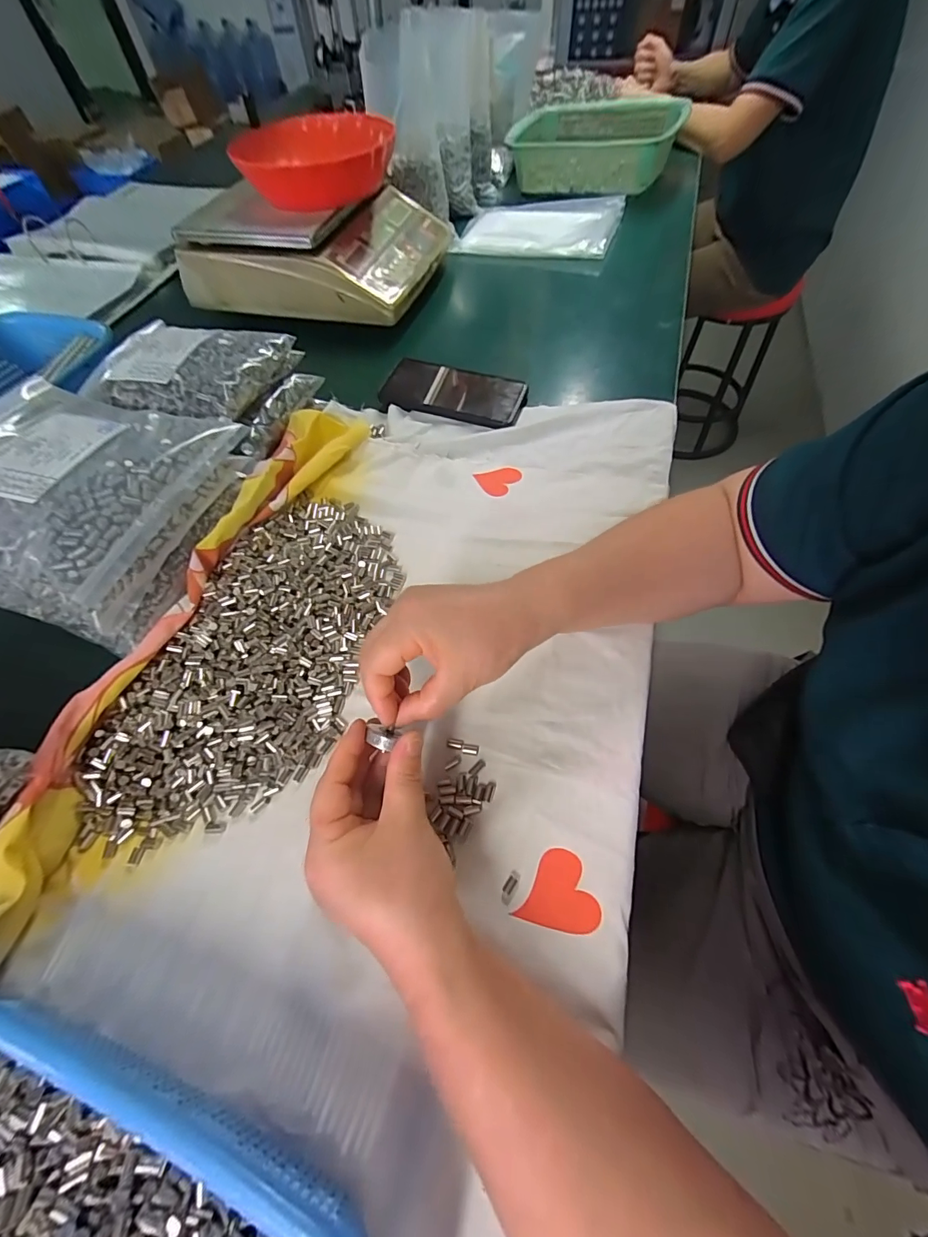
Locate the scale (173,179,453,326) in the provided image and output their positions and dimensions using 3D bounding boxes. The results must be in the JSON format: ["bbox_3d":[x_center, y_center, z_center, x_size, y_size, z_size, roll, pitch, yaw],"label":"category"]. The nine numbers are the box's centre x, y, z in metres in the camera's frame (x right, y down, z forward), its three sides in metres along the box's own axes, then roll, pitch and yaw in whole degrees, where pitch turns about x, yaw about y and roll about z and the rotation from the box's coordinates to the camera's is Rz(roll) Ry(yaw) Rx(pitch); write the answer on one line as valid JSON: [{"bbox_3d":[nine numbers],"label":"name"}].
[{"bbox_3d":[-0.210,-0.560,0.652,0.313,0.108,0.273,14,61,11],"label":"scale"}]

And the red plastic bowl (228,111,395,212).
[{"bbox_3d":[-0.190,-0.608,0.587,0.187,0.073,0.187,-12,59,-4],"label":"red plastic bowl"}]

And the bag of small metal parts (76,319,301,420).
[{"bbox_3d":[-0.270,-0.248,0.429,0.162,0.036,0.140,14,61,11],"label":"bag of small metal parts"}]

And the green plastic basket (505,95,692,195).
[{"bbox_3d":[0.234,-0.863,0.810,0.277,0.097,0.224,24,64,16],"label":"green plastic basket"}]

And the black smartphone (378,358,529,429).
[{"bbox_3d":[-0.011,-0.262,0.504,0.159,0.012,0.076,17,69,11],"label":"black smartphone"}]

